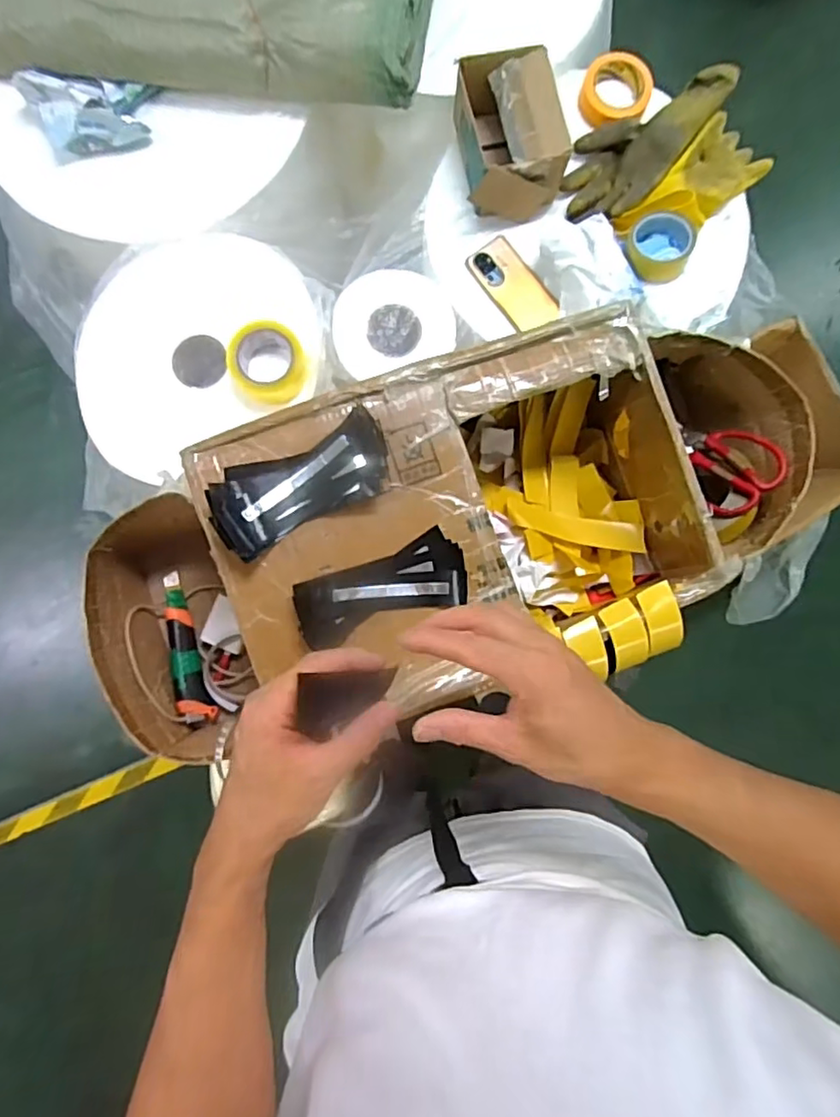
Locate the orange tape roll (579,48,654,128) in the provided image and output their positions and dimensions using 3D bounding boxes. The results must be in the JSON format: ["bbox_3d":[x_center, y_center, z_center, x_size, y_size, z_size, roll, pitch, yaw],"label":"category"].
[{"bbox_3d":[0.308,-0.737,0.952,0.107,0.034,0.115,0,87,-2],"label":"orange tape roll"}]

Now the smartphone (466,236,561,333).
[{"bbox_3d":[0.143,-0.419,0.935,0.078,0.012,0.157,-37,89,-3],"label":"smartphone"}]

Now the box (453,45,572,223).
[{"bbox_3d":[0.132,-0.620,0.895,0.144,0.093,0.204,-6,87,-2],"label":"box"}]

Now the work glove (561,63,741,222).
[{"bbox_3d":[0.340,-0.644,0.927,0.133,0.047,0.296,44,86,1],"label":"work glove"}]

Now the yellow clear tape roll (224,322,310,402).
[{"bbox_3d":[-0.224,-0.286,0.894,0.110,0.042,0.107,0,87,-2],"label":"yellow clear tape roll"}]

